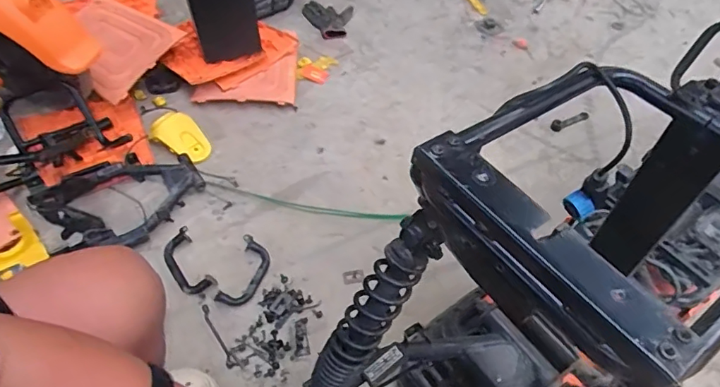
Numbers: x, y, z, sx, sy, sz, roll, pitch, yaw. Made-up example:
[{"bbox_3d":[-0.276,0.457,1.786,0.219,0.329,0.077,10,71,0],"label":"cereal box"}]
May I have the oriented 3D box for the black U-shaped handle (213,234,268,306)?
[{"bbox_3d":[-0.228,0.157,1.008,0.064,0.016,0.148,13,52,9],"label":"black U-shaped handle"}]

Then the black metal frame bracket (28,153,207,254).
[{"bbox_3d":[-0.507,0.019,1.093,0.323,0.054,0.229,-29,57,-23],"label":"black metal frame bracket"}]

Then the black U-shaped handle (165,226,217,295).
[{"bbox_3d":[-0.351,0.142,1.017,0.064,0.021,0.148,-28,57,-22],"label":"black U-shaped handle"}]

